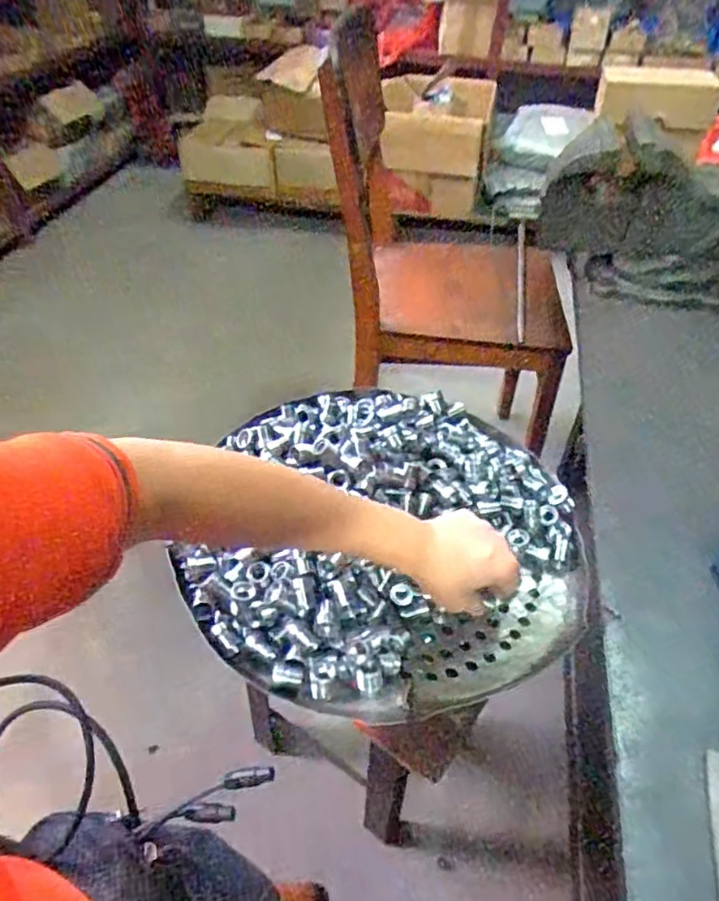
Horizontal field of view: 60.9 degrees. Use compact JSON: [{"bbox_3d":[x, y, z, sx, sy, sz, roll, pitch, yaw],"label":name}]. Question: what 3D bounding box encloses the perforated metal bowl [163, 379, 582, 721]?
[{"bbox_3d":[0.037,0.065,0.565,0.335,0.095,0.350,1,44,-1],"label":"perforated metal bowl"}]

